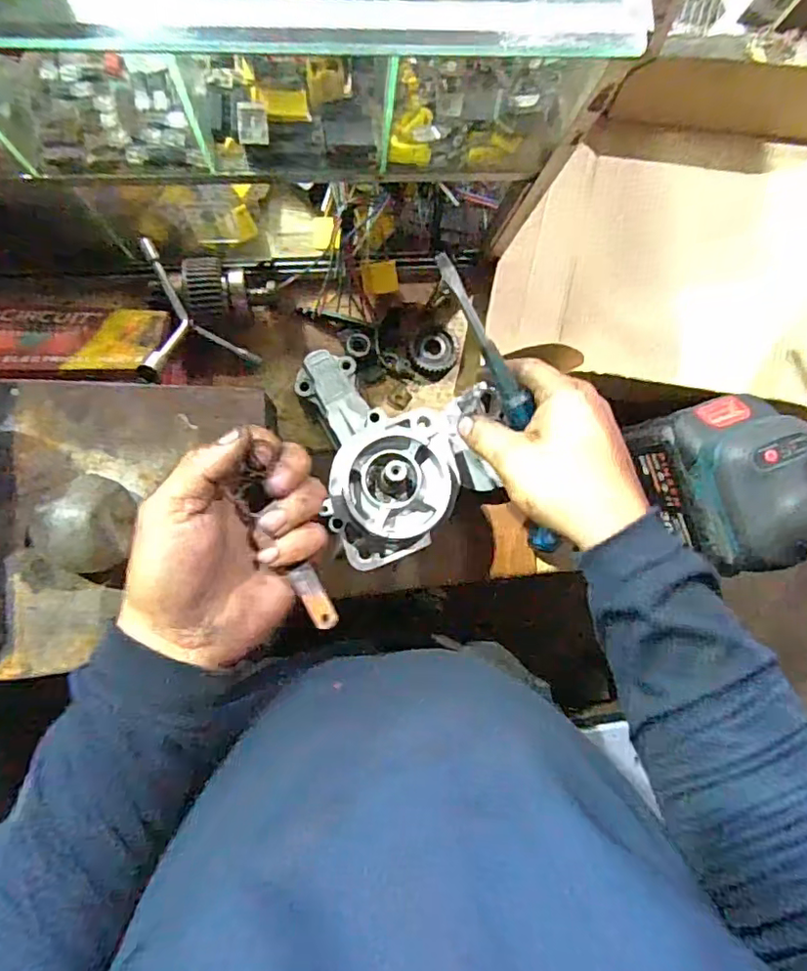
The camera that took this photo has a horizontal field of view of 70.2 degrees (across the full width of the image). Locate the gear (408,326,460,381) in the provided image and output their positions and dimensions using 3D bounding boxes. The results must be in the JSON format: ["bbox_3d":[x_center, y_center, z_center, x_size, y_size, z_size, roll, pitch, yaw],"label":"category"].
[{"bbox_3d":[0.027,-0.115,0.493,0.040,0.013,0.045,28,83,-3],"label":"gear"}]

